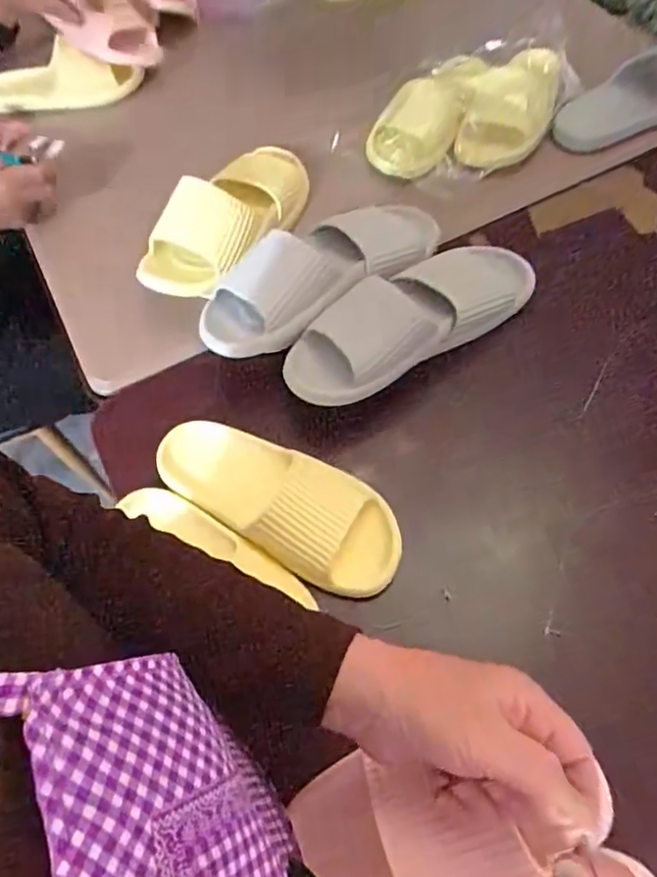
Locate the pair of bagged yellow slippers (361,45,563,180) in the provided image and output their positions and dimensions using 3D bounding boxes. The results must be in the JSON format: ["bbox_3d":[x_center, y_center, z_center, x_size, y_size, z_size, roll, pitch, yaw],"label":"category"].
[{"bbox_3d":[0.191,-0.444,0.788,0.182,0.063,0.301,36,70,19],"label":"pair of bagged yellow slippers"}]

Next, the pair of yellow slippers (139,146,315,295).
[{"bbox_3d":[-0.110,-0.270,0.704,0.111,0.089,0.290,21,66,13],"label":"pair of yellow slippers"}]

